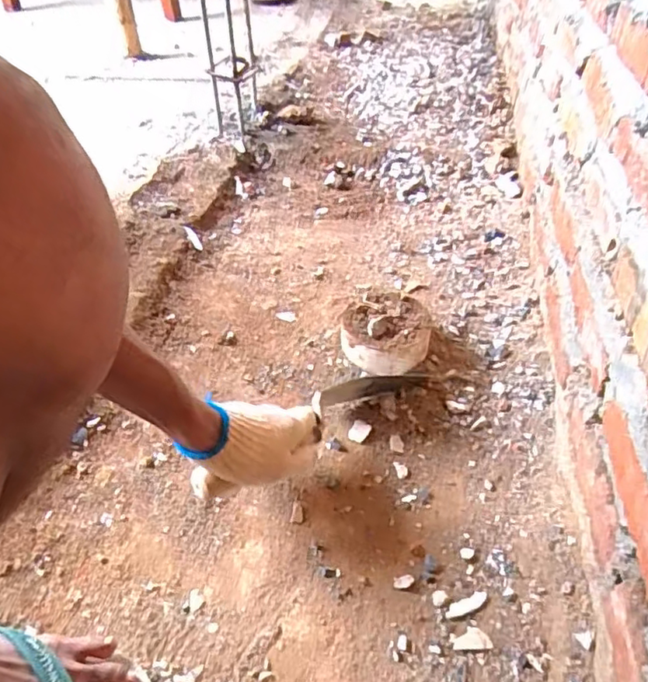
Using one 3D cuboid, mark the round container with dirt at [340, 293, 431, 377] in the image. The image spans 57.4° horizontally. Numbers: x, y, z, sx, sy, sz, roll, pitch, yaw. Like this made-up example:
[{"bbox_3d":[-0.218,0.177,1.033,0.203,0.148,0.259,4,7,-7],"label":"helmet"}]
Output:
[{"bbox_3d":[0.081,-0.007,0.786,0.116,0.061,0.115,0,42,0],"label":"round container with dirt"}]

